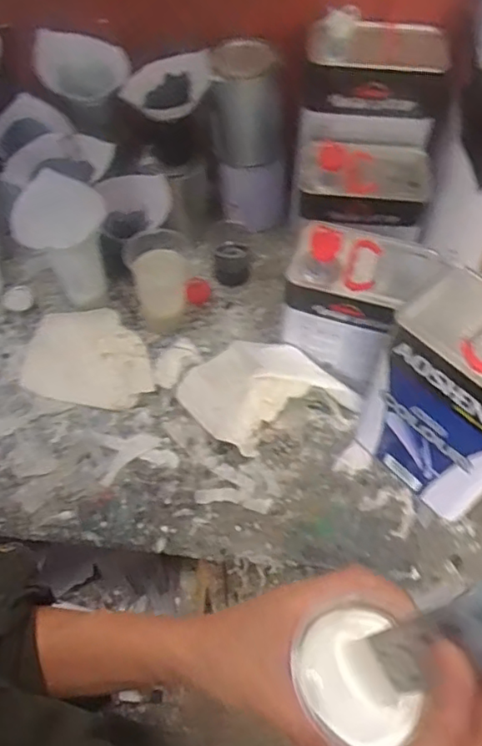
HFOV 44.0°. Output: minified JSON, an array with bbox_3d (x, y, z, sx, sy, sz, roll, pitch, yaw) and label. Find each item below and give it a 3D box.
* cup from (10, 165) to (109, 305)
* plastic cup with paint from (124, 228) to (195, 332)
[{"bbox_3d":[-0.235,-0.170,0.819,0.108,0.155,0.135,-13,59,-9],"label":"cup"},{"bbox_3d":[-0.112,-0.130,0.855,0.083,0.128,0.085,0,58,0],"label":"plastic cup with paint"}]

